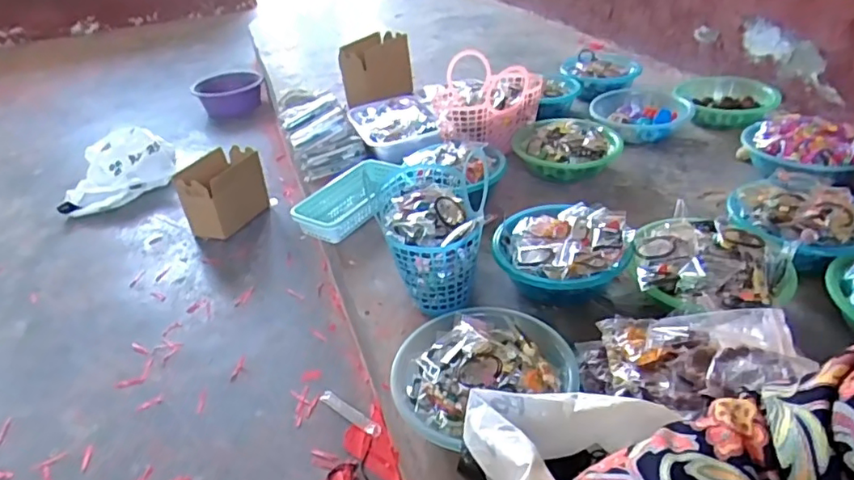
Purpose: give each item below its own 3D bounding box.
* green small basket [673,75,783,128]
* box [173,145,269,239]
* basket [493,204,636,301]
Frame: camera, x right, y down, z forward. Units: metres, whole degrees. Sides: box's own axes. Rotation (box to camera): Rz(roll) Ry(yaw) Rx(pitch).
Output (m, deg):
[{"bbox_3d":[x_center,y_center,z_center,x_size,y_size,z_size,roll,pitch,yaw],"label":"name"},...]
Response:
[{"bbox_3d":[0.748,-0.342,1.411,0.238,0.062,0.238,4,36,14],"label":"green small basket"},{"bbox_3d":[-0.559,-0.134,1.564,0.124,0.200,0.225,8,36,19],"label":"box"},{"bbox_3d":[0.225,0.019,0.954,0.219,0.089,0.209,-4,34,3],"label":"basket"}]

